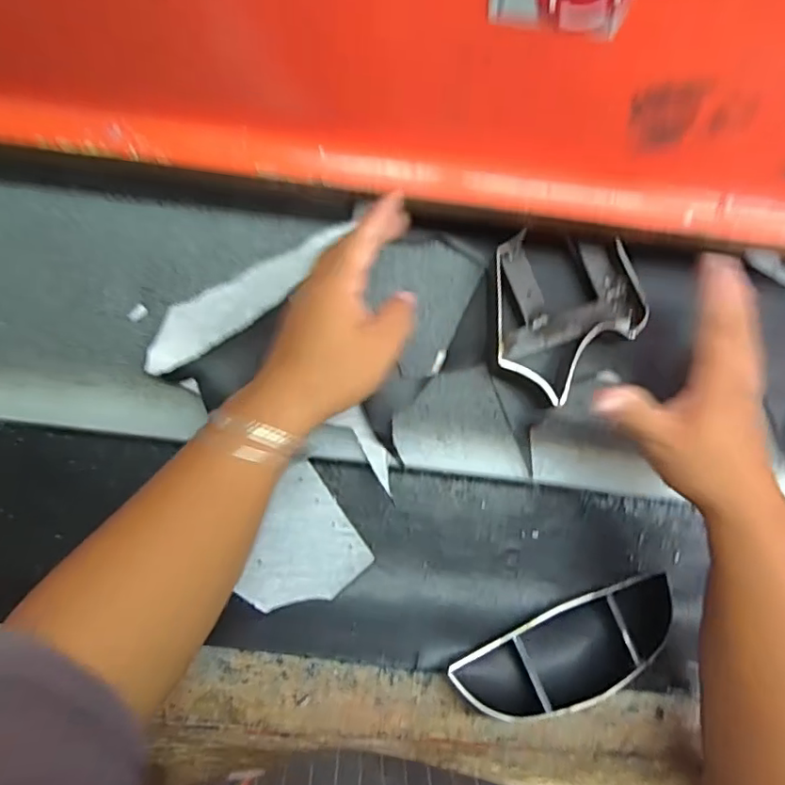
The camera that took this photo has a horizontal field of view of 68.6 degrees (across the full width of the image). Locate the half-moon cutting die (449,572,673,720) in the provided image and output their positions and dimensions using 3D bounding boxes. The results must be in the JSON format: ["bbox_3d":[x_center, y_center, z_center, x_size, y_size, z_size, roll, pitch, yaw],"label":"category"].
[{"bbox_3d":[0.129,0.181,0.410,0.179,0.046,0.064,-20,83,-7],"label":"half-moon cutting die"}]

